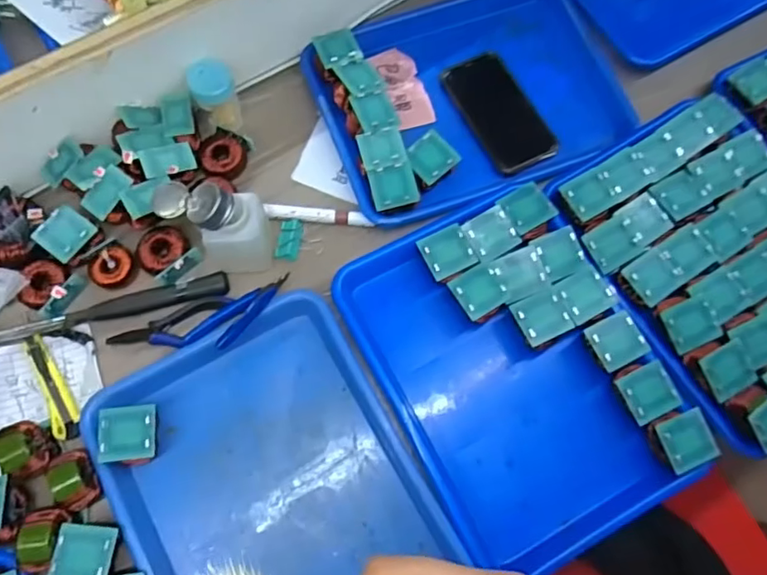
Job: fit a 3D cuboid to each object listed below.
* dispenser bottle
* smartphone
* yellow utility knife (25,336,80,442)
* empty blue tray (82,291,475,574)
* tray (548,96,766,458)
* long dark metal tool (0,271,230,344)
[{"bbox_3d":[-0.160,-0.056,0.542,0.091,0.112,0.053,-3,71,-2],"label":"dispenser bottle"},{"bbox_3d":[0.135,-0.202,0.650,0.078,0.012,0.154,-24,73,-9],"label":"smartphone"},{"bbox_3d":[-0.312,0.092,0.534,0.026,0.011,0.105,-28,74,-10],"label":"yellow utility knife"},{"bbox_3d":[-0.098,0.176,0.499,0.242,0.050,0.297,-28,74,-10],"label":"empty blue tray"},{"bbox_3d":[0.352,-0.034,0.571,0.257,0.042,0.312,-29,74,-11],"label":"tray"},{"bbox_3d":[-0.272,0.021,0.556,0.234,0.020,0.022,-14,72,-6],"label":"long dark metal tool"}]

